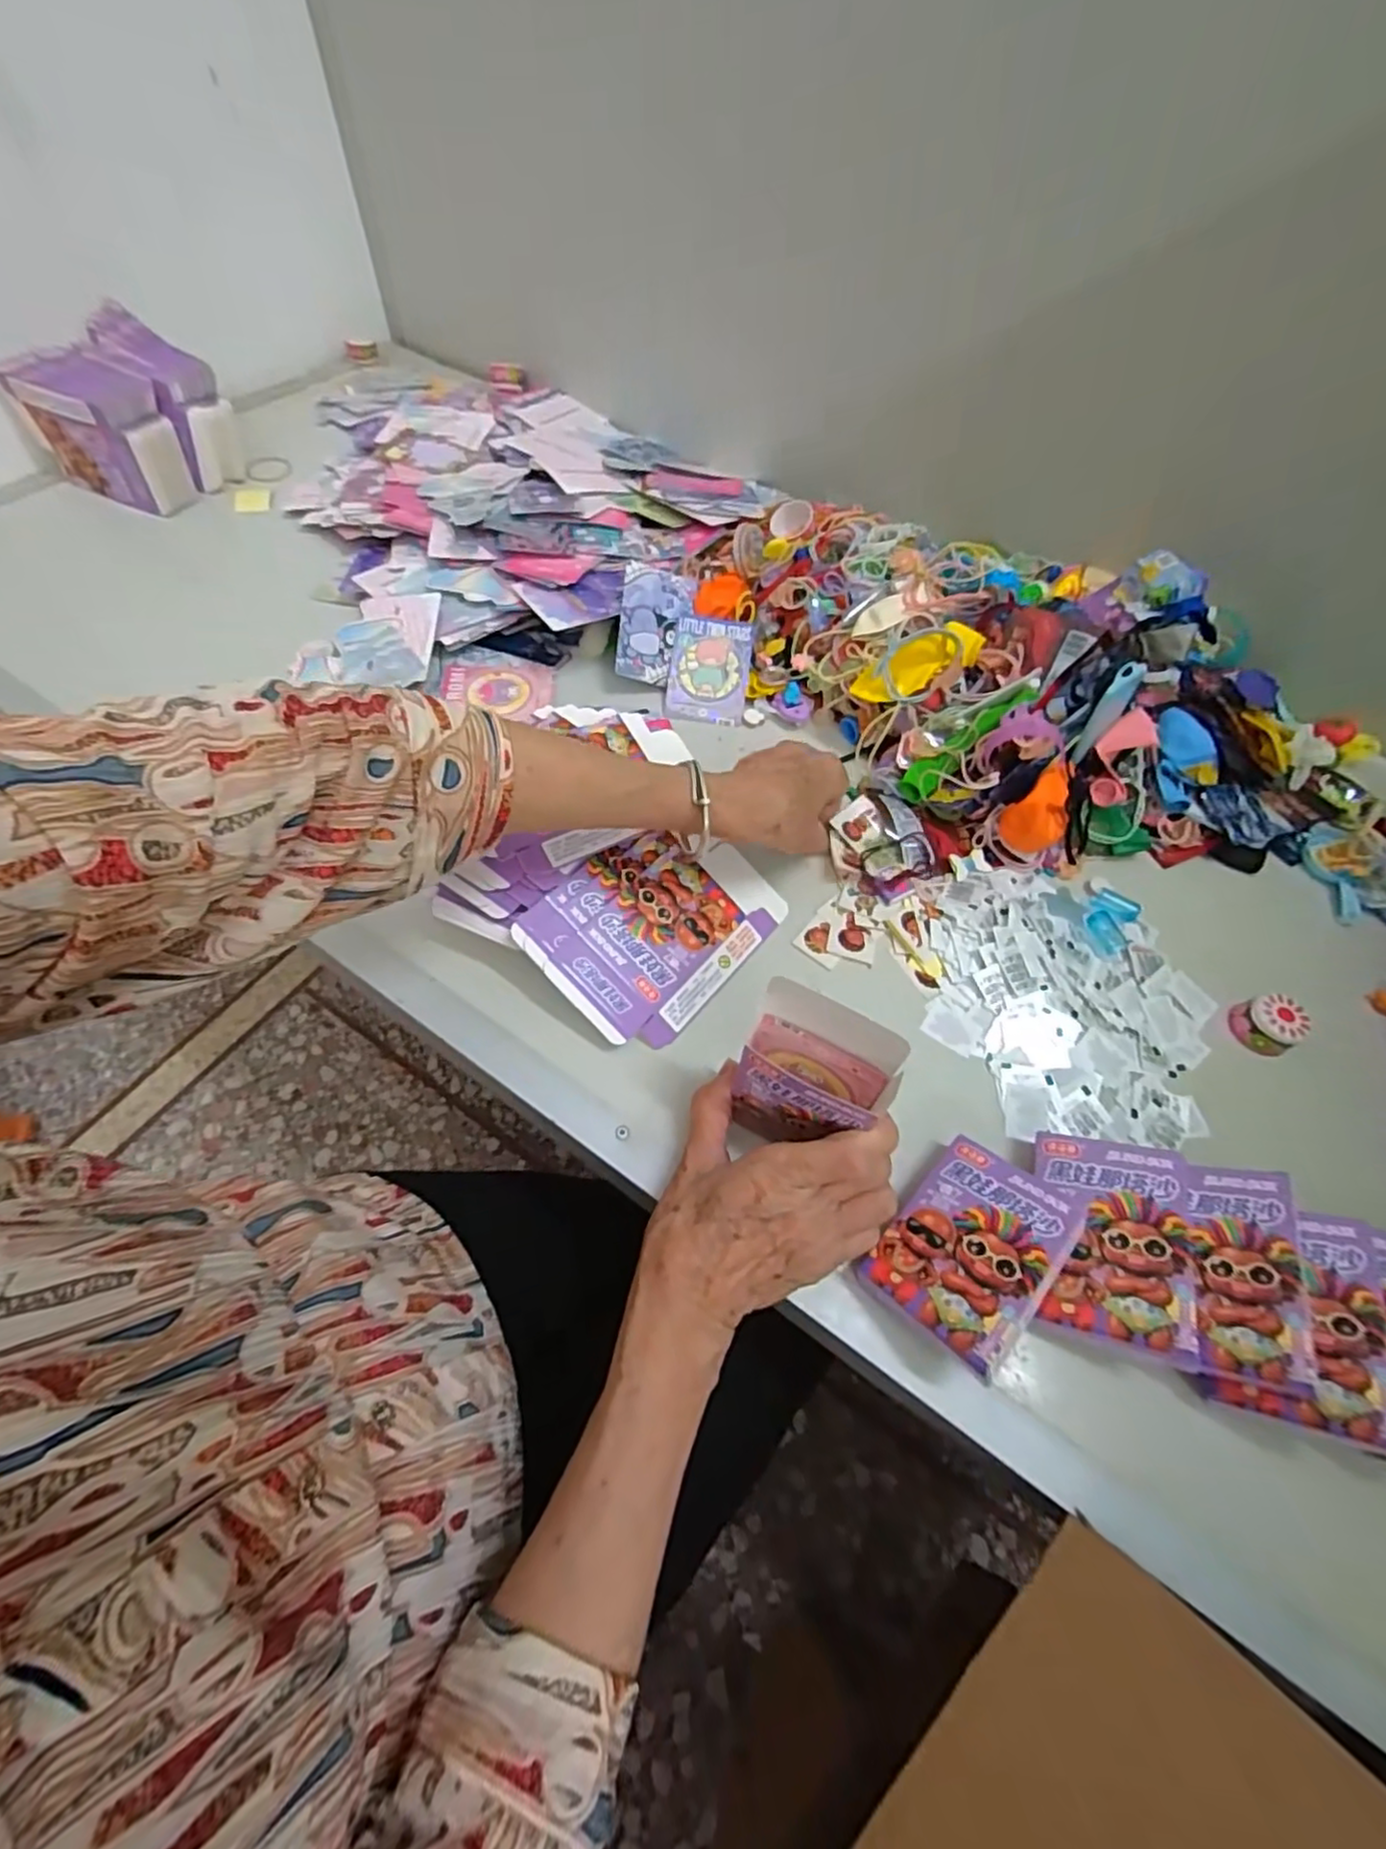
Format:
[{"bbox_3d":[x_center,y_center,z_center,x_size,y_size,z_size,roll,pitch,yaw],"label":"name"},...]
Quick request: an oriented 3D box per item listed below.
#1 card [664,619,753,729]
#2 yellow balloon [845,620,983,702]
[{"bbox_3d":[0.013,-0.203,0.544,0.062,0.004,0.087,8,85,-2],"label":"card"},{"bbox_3d":[0.160,-0.180,0.478,0.090,0.031,0.034,-22,60,15],"label":"yellow balloon"}]

